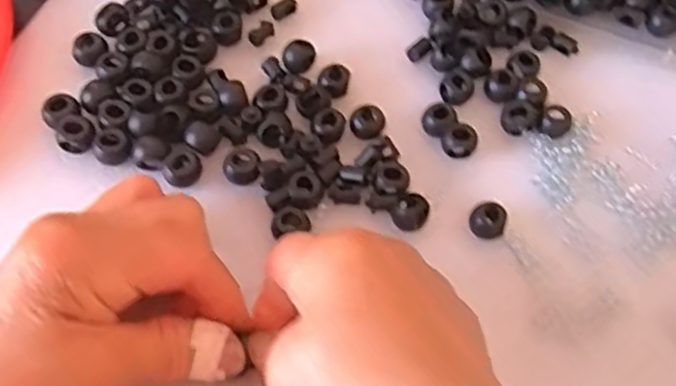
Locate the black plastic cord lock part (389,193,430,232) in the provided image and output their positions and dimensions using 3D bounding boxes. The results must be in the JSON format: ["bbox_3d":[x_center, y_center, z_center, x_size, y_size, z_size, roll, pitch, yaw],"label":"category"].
[{"bbox_3d":[0.033,0.009,0.319,0.016,0.012,0.015,2,61,-3],"label":"black plastic cord lock part"}]

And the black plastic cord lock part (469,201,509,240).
[{"bbox_3d":[0.069,0.013,0.322,0.016,0.009,0.016,2,61,-3],"label":"black plastic cord lock part"}]

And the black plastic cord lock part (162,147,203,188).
[{"bbox_3d":[-0.072,-0.012,0.323,0.015,0.010,0.015,2,61,-3],"label":"black plastic cord lock part"}]

